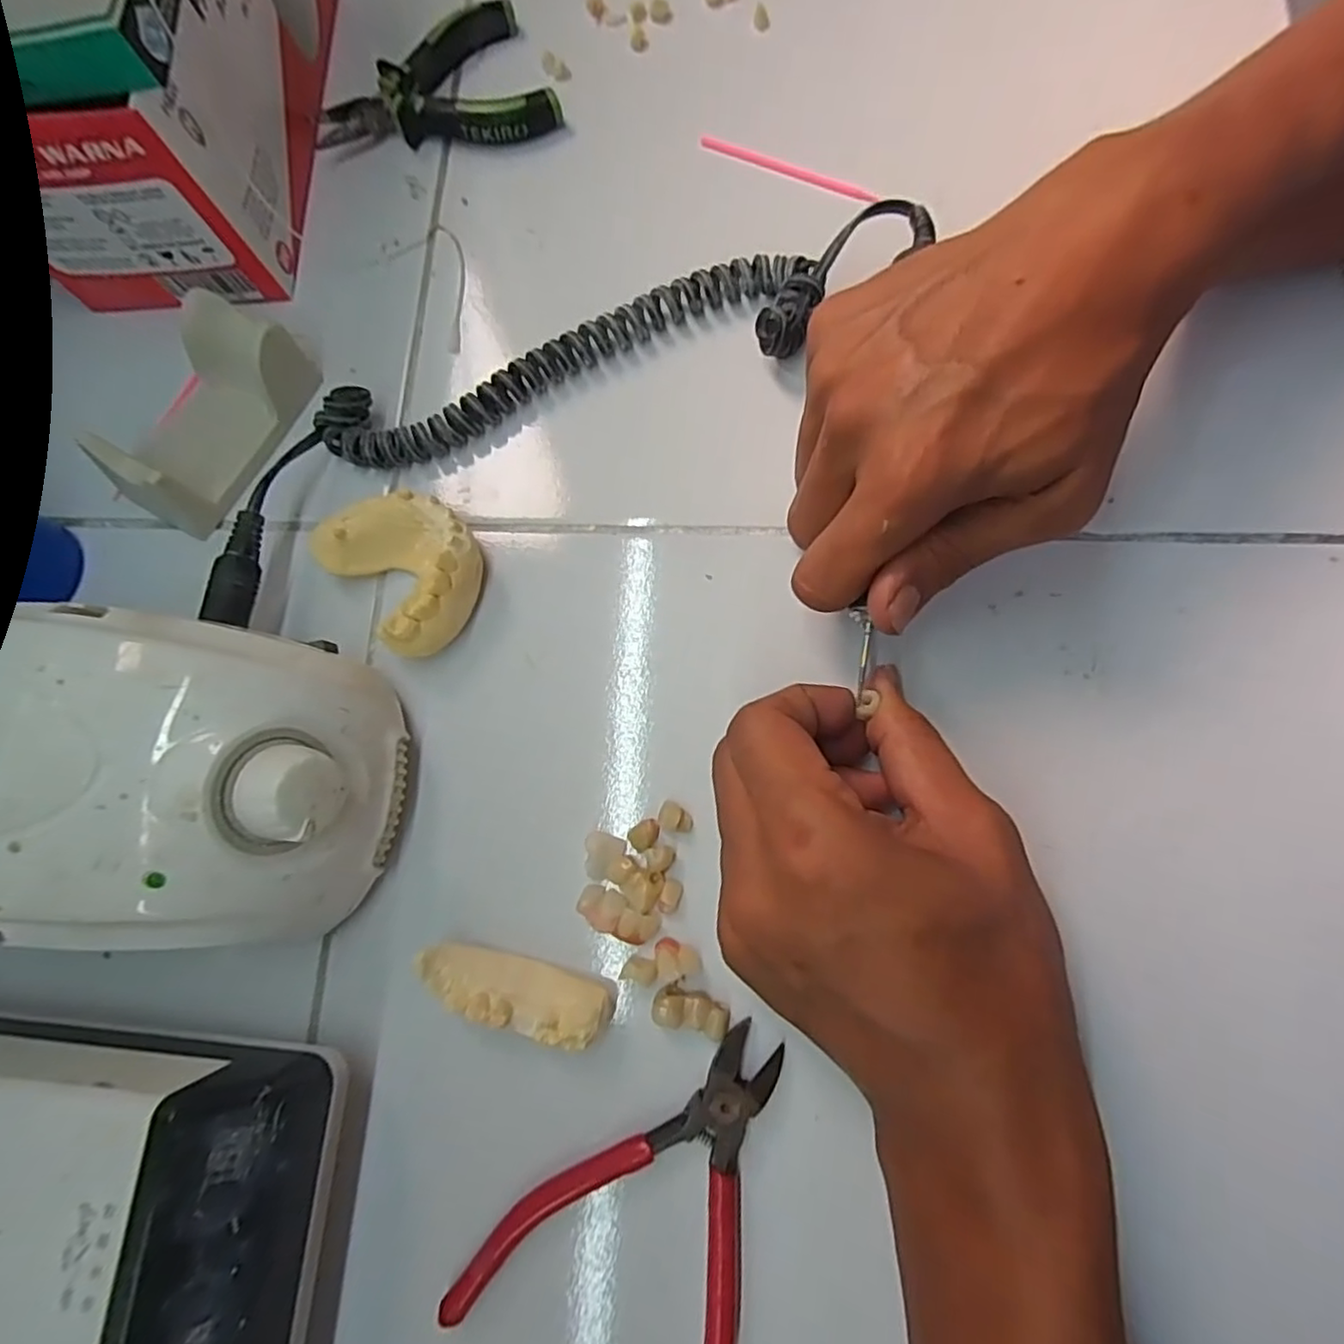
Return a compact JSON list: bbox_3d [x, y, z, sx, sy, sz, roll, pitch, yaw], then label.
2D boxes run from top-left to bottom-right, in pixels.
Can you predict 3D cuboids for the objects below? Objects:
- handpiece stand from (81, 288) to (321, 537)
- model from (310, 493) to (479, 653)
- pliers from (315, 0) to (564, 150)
[{"bbox_3d":[-0.197,-0.108,0.280,0.052,0.033,0.090,26,79,10],"label":"handpiece stand"},{"bbox_3d":[-0.104,-0.043,0.263,0.051,0.031,0.067,-42,77,-6],"label":"model"},{"bbox_3d":[-0.118,-0.283,0.323,0.108,0.016,0.079,-24,76,-2],"label":"pliers"}]

